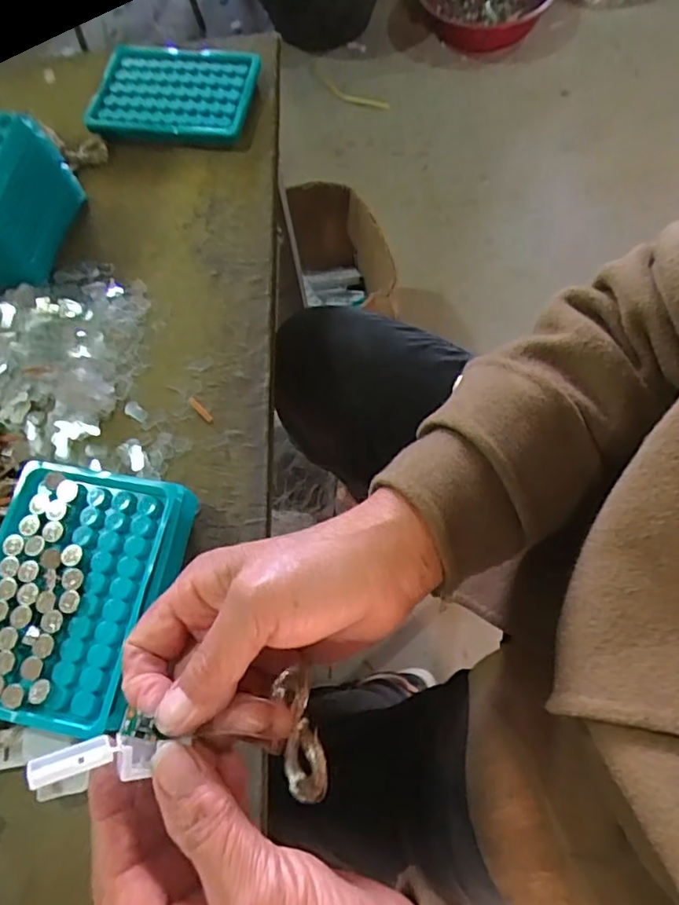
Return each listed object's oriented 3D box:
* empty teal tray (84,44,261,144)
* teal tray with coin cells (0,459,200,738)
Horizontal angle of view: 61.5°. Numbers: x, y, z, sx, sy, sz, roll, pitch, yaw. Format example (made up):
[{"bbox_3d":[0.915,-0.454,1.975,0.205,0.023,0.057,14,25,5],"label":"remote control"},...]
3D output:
[{"bbox_3d":[-0.133,-0.300,0.474,0.127,0.019,0.099,7,68,3],"label":"empty teal tray"},{"bbox_3d":[-0.144,0.077,0.316,0.098,0.034,0.131,9,68,3],"label":"teal tray with coin cells"}]

